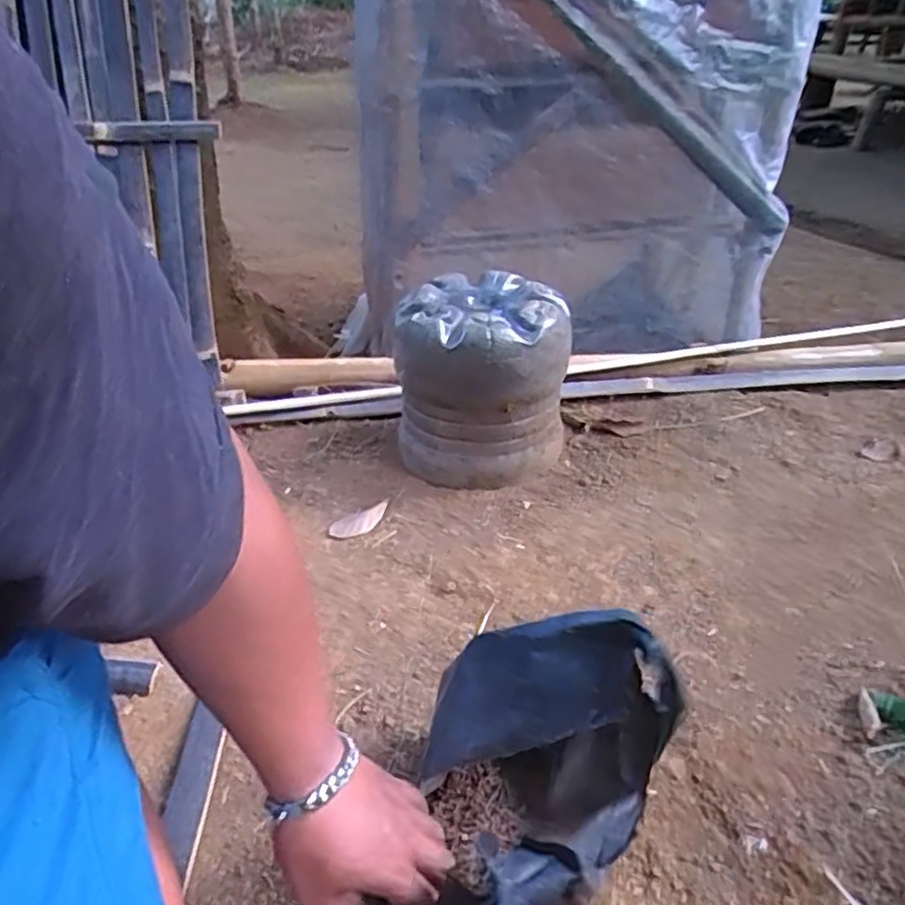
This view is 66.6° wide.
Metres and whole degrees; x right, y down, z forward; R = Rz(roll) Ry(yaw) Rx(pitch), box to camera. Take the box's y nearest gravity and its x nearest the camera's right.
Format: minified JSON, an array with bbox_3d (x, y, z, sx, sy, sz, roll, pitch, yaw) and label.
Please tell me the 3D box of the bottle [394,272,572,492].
[{"bbox_3d":[0.041,-0.093,0.972,0.231,0.251,0.196,2,32,2],"label":"bottle"}]

